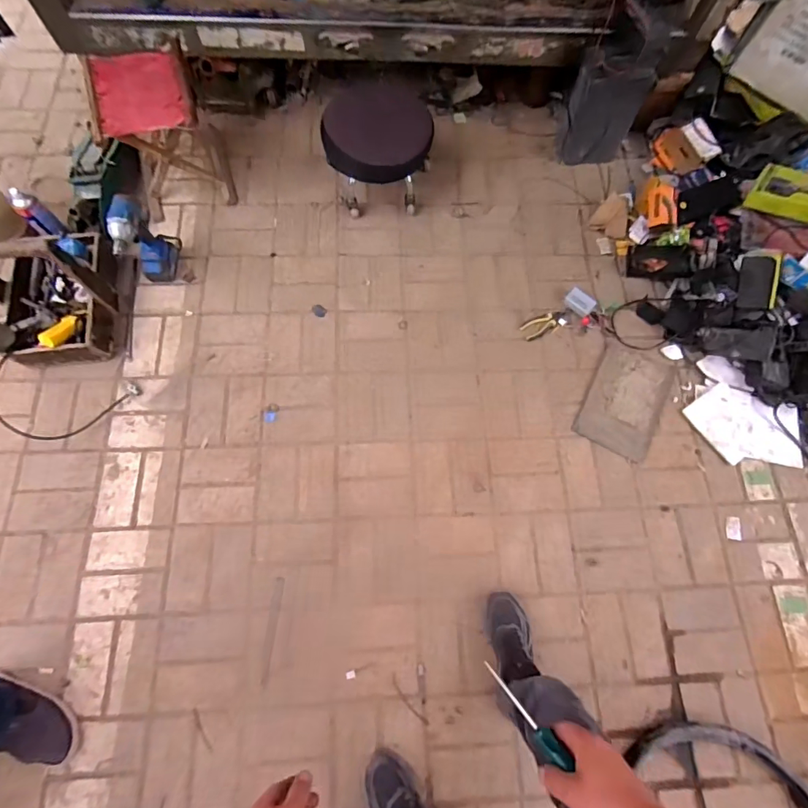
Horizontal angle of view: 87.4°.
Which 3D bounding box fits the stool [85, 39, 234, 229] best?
[{"bbox_3d":[-0.704,-0.786,1.243,0.263,0.291,0.337,-17,74,-7],"label":"stool"}]

